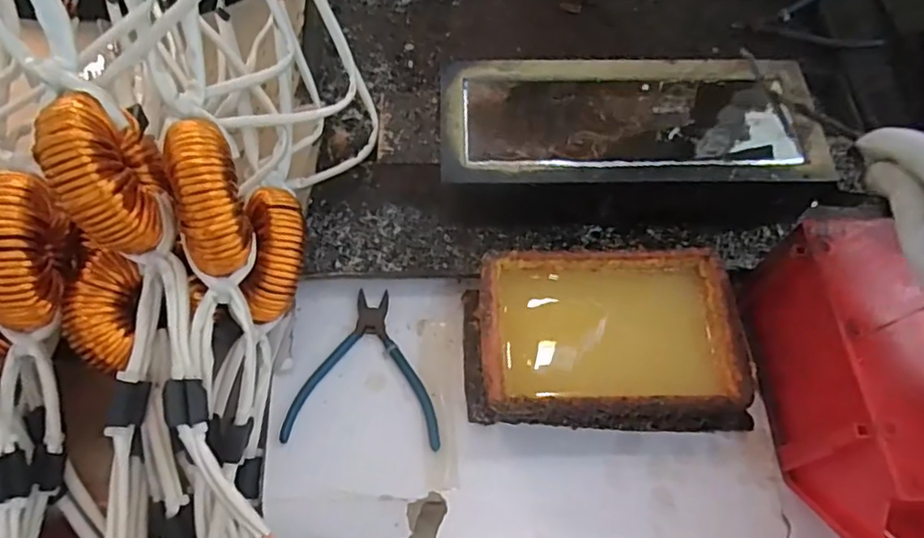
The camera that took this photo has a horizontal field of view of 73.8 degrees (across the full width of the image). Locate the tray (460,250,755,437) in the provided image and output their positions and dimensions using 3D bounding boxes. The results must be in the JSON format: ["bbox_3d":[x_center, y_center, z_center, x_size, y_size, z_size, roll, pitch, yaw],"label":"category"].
[{"bbox_3d":[0.114,0.057,0.504,0.220,0.065,0.135,0,62,-1],"label":"tray"}]

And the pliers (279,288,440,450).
[{"bbox_3d":[-0.081,0.082,0.524,0.124,0.005,0.132,1,62,0],"label":"pliers"}]

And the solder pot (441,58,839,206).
[{"bbox_3d":[0.152,-0.113,0.582,0.335,0.084,0.146,0,62,-1],"label":"solder pot"}]

